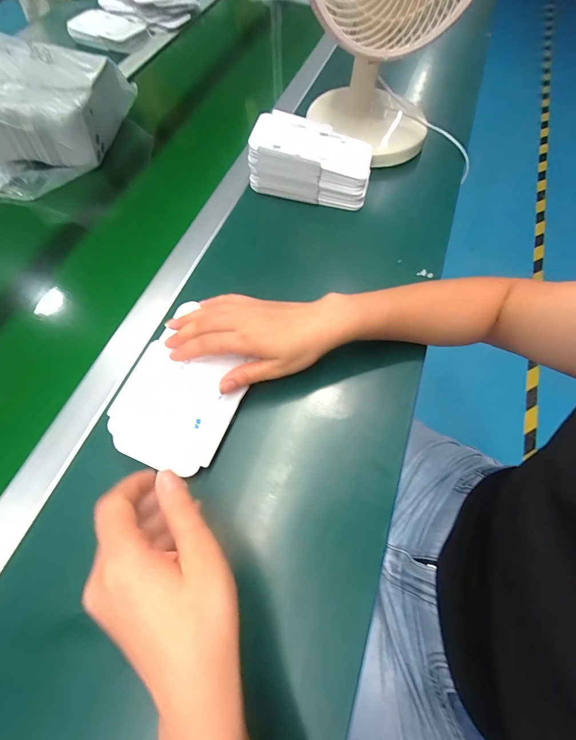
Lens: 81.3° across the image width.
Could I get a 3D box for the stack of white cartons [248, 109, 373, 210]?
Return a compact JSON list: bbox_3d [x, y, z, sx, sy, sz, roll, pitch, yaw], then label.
[{"bbox_3d":[0.034,-0.292,0.470,0.165,0.064,0.087,18,65,9],"label":"stack of white cartons"}]

